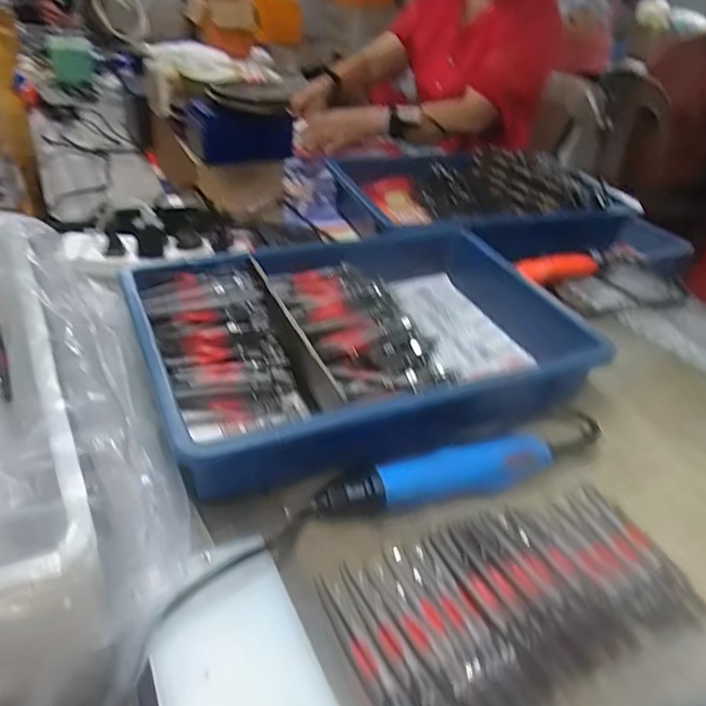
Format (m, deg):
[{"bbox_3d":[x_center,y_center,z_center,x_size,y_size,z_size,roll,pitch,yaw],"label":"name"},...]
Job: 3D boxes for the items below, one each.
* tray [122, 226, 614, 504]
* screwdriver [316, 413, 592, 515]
[{"bbox_3d":[0.006,-0.031,0.590,0.413,0.075,0.300,-12,40,-23],"label":"tray"},{"bbox_3d":[0.110,0.096,0.483,0.283,0.038,0.040,-11,40,-22],"label":"screwdriver"}]

